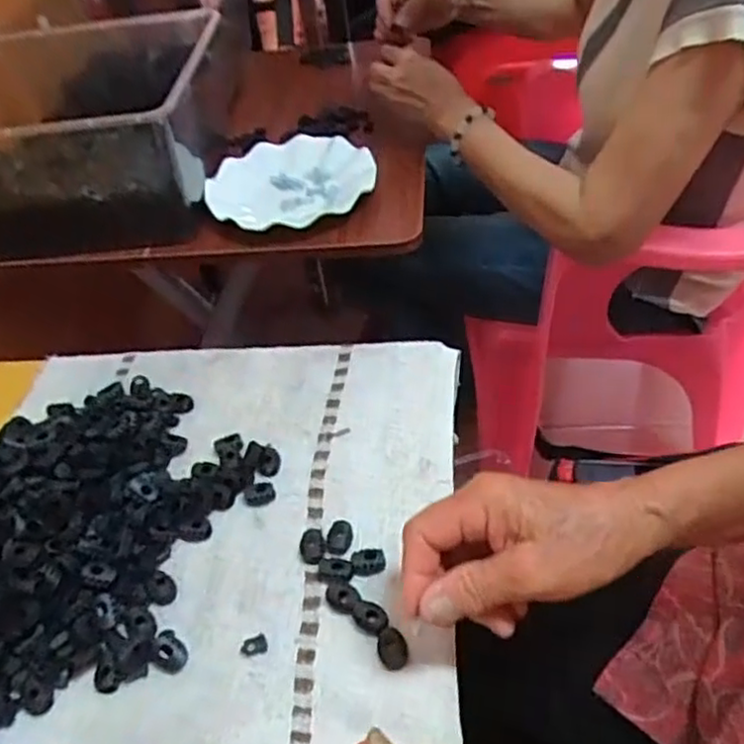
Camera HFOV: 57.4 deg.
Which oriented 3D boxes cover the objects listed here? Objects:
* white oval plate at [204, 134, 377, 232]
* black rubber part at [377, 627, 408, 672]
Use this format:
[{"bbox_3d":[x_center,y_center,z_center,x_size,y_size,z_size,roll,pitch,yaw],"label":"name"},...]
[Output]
[{"bbox_3d":[-0.084,-0.206,0.737,0.163,0.026,0.166,23,51,29],"label":"white oval plate"},{"bbox_3d":[0.012,0.162,0.398,0.016,0.009,0.022,-12,44,-5],"label":"black rubber part"}]

